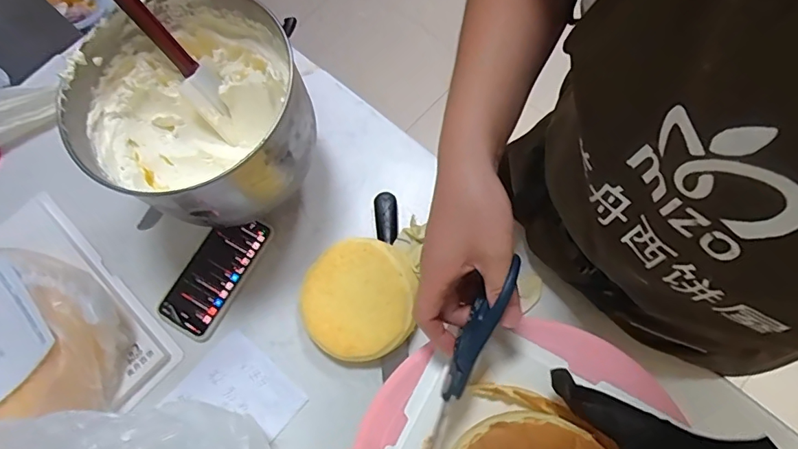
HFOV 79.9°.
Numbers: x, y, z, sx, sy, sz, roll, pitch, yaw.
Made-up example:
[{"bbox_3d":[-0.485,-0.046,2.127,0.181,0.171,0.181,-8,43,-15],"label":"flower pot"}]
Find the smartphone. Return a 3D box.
[{"bbox_3d":[-0.235,0.061,0.606,0.081,0.010,0.162,29,79,7],"label":"smartphone"}]

